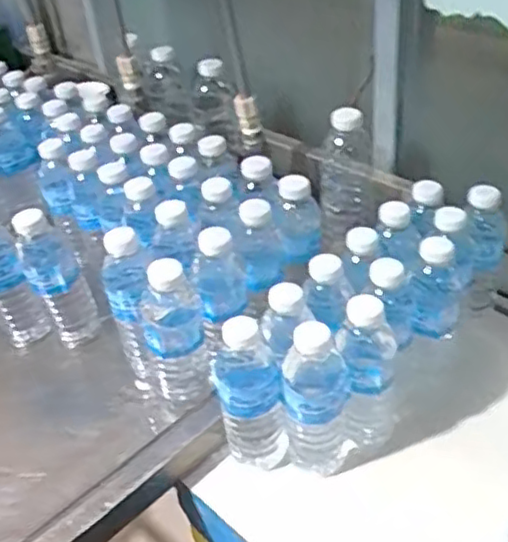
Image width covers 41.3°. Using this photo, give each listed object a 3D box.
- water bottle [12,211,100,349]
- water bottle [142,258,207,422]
[{"bbox_3d":[-0.218,0.006,0.738,0.063,0.163,0.067,-19,39,-16],"label":"water bottle"},{"bbox_3d":[-0.081,0.063,0.660,0.062,0.172,0.062,-12,38,-8],"label":"water bottle"}]

